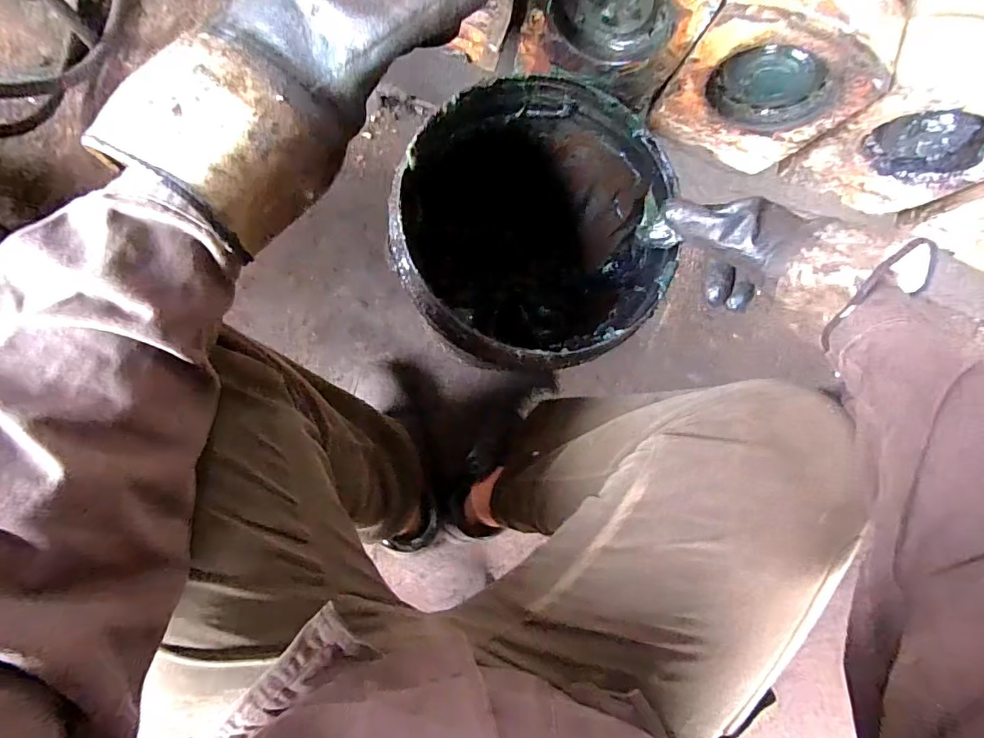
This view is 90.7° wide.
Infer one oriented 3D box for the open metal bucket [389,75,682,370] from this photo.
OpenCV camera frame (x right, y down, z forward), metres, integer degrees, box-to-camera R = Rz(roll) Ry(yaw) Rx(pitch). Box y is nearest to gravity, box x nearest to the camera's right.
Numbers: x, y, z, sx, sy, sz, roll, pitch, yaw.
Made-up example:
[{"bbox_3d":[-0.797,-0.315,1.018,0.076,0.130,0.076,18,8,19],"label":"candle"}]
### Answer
[{"bbox_3d":[0.030,-0.154,0.633,0.284,0.302,0.300,1,85,-8],"label":"open metal bucket"}]

